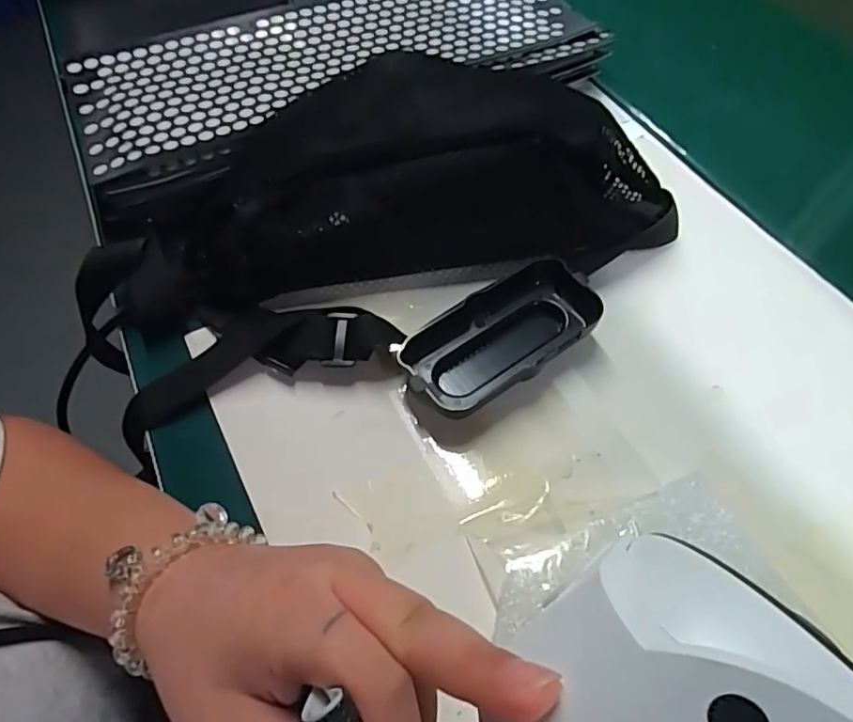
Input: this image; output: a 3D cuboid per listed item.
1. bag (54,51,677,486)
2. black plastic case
[{"bbox_3d":[-0.038,-0.092,0.316,0.356,0.085,0.164,-22,61,-11],"label":"bag"},{"bbox_3d":[0.043,-0.013,0.300,0.108,0.026,0.051,-30,63,-15],"label":"black plastic case"}]

